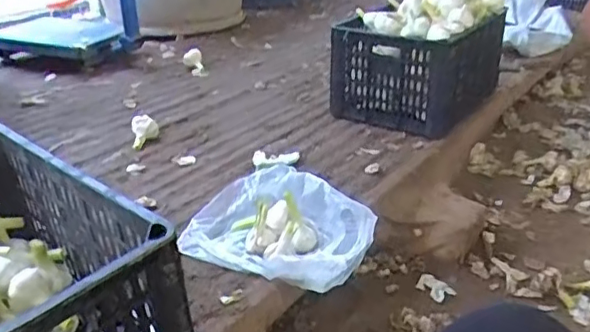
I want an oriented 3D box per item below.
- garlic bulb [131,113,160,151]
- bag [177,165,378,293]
[{"bbox_3d":[-0.336,-0.078,1.306,0.058,0.054,0.076,-5,28,-12],"label":"garlic bulb"},{"bbox_3d":[-0.024,0.089,0.922,0.283,0.100,0.191,15,31,25],"label":"bag"}]

